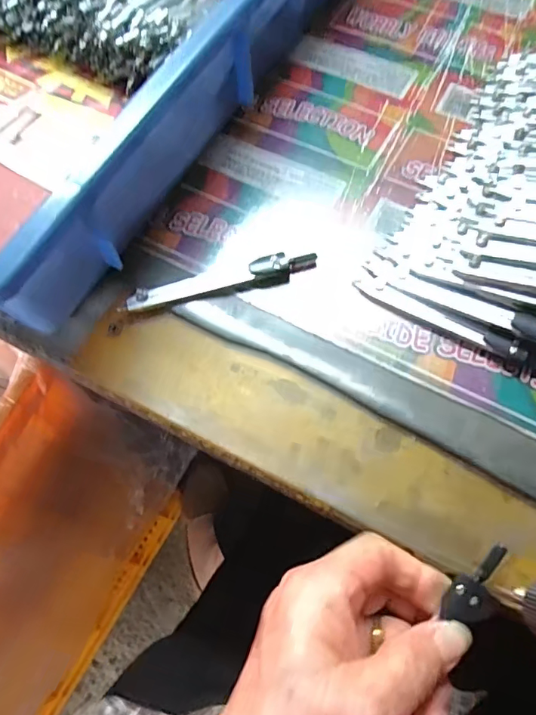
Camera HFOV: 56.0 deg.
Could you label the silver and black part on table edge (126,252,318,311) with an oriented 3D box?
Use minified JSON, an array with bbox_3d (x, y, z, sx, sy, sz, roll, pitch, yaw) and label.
[{"bbox_3d":[-0.026,-0.045,0.294,0.110,0.011,0.012,-14,68,-3],"label":"silver and black part on table edge"}]

